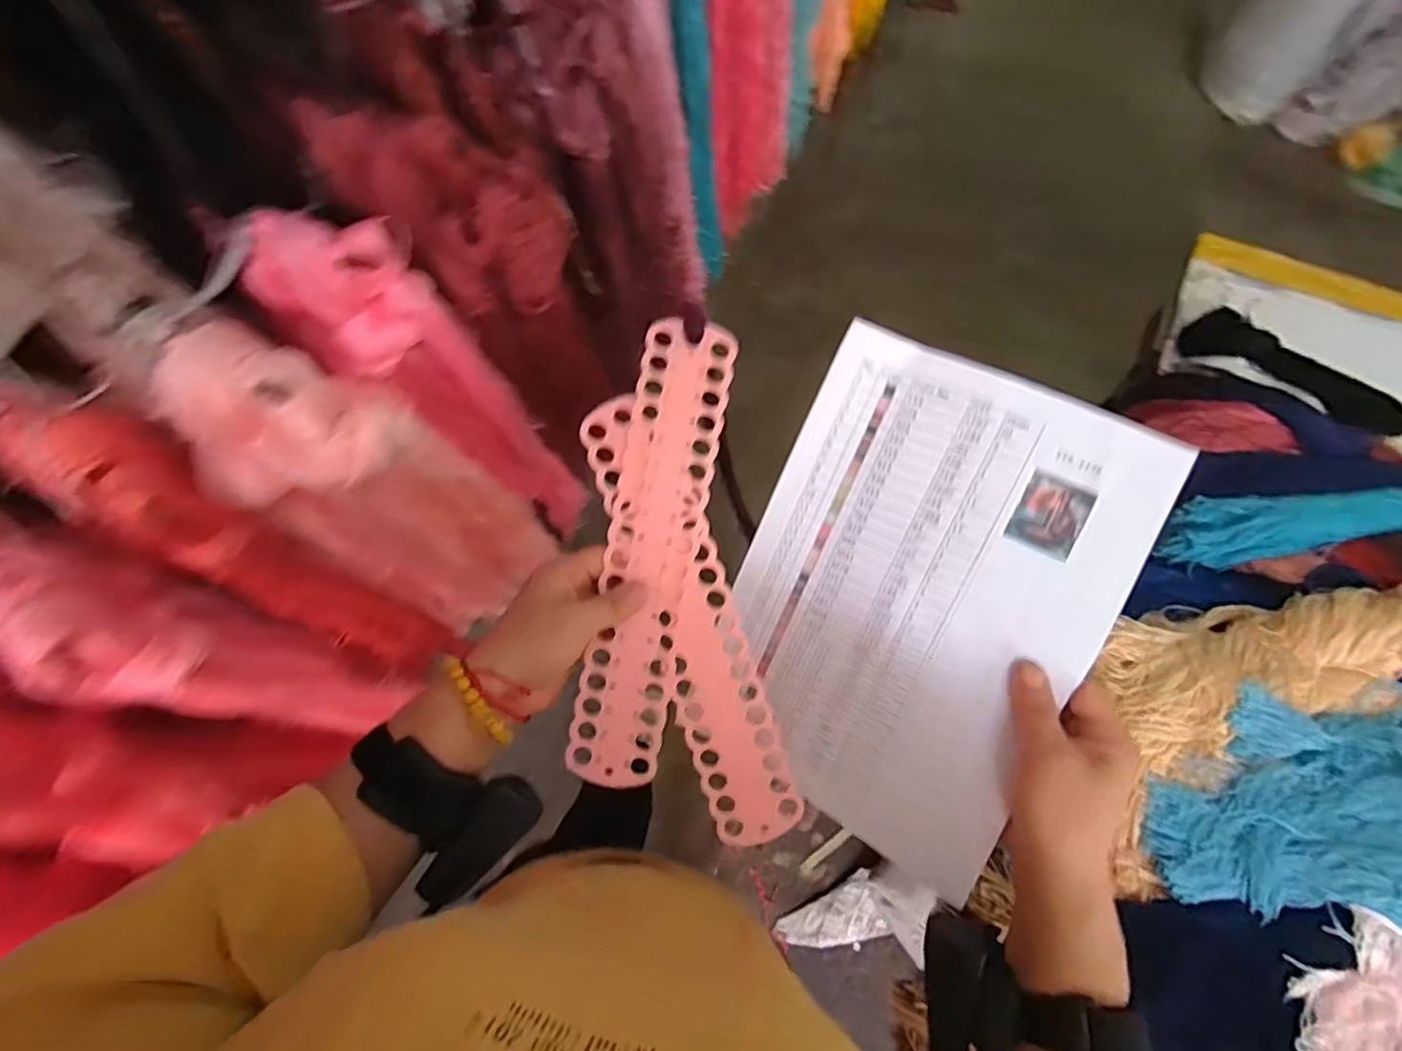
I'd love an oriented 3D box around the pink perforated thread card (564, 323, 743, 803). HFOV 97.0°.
[{"bbox_3d":[-0.031,0.017,0.390,0.056,0.004,0.287,11,89,-1],"label":"pink perforated thread card"}]

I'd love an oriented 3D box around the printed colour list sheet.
[{"bbox_3d":[0.128,0.048,0.388,0.203,0.023,0.289,27,101,19],"label":"printed colour list sheet"}]

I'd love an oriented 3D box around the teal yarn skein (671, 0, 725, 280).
[{"bbox_3d":[-0.008,-0.516,0.794,0.067,0.507,0.066,-3,71,1],"label":"teal yarn skein"}]

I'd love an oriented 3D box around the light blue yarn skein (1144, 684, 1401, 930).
[{"bbox_3d":[0.558,0.234,0.515,0.337,0.042,0.173,-1,71,2],"label":"light blue yarn skein"}]

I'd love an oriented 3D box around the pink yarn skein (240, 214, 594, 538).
[{"bbox_3d":[-0.232,-0.106,0.584,0.152,0.386,0.082,17,73,8],"label":"pink yarn skein"}]

